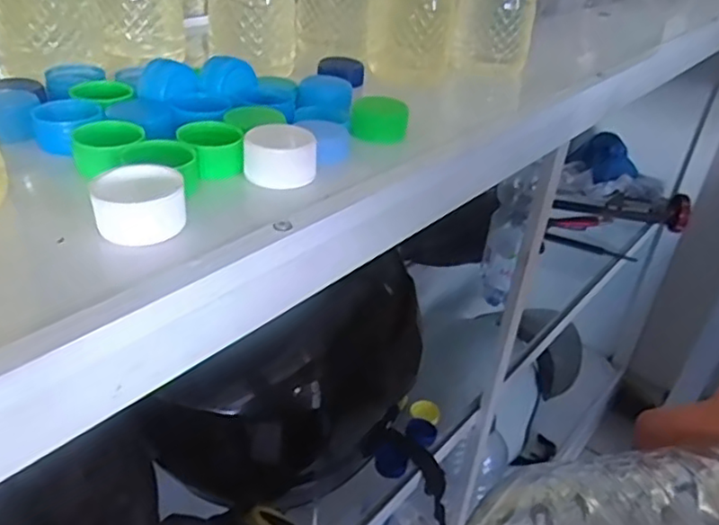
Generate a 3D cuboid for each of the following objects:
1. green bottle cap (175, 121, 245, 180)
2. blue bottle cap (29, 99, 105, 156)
[{"bbox_3d":[-0.069,-0.054,0.303,0.027,0.017,0.027,4,32,-3],"label":"green bottle cap"},{"bbox_3d":[-0.140,-0.066,0.309,0.030,0.016,0.030,-2,33,-13],"label":"blue bottle cap"}]

